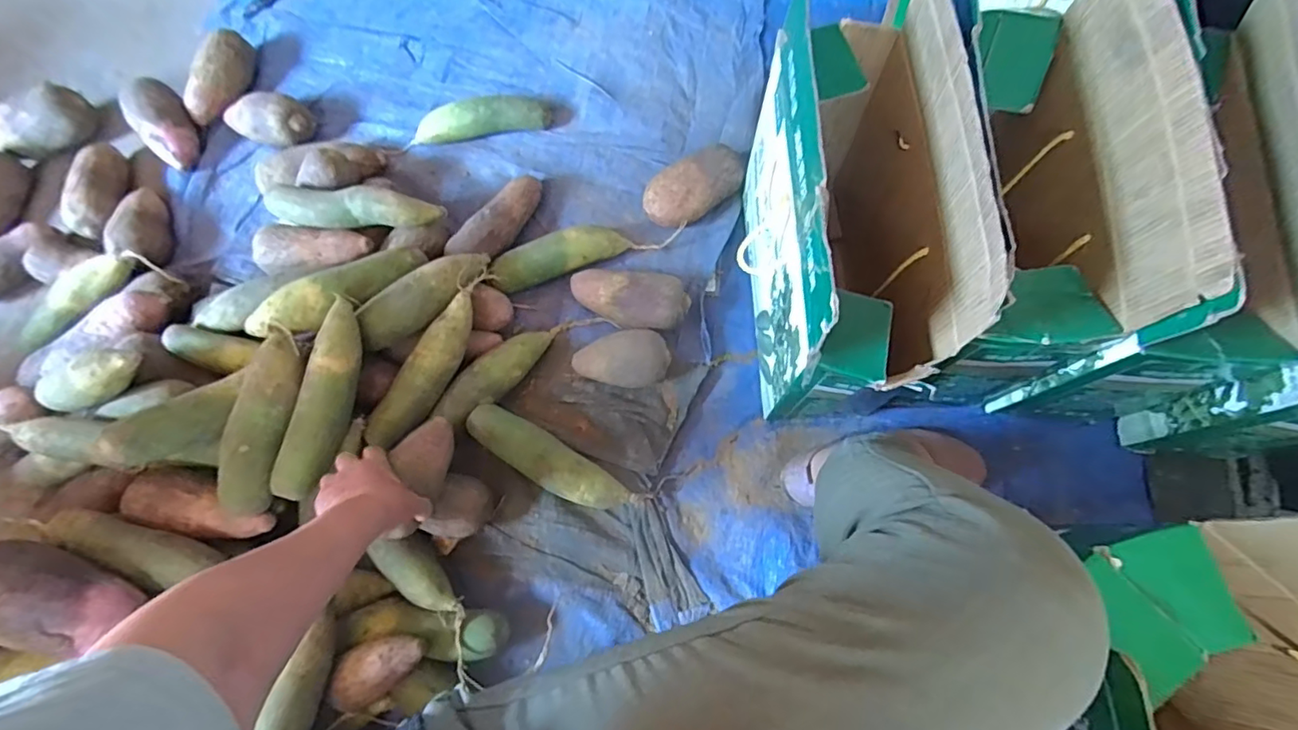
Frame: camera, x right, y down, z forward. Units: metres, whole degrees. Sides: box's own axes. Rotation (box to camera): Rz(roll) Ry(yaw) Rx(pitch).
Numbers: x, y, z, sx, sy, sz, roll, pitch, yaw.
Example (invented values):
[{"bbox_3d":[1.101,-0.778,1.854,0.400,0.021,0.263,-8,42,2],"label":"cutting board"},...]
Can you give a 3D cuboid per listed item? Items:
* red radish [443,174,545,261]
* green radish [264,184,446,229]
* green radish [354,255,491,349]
[{"bbox_3d":[-0.209,-0.203,0.809,0.058,0.053,0.161,34,77,12],"label":"red radish"},{"bbox_3d":[-0.396,-0.207,0.762,0.226,0.047,0.049,-1,72,2],"label":"green radish"},{"bbox_3d":[-0.284,-0.087,0.728,0.060,0.062,0.182,43,78,13],"label":"green radish"}]

